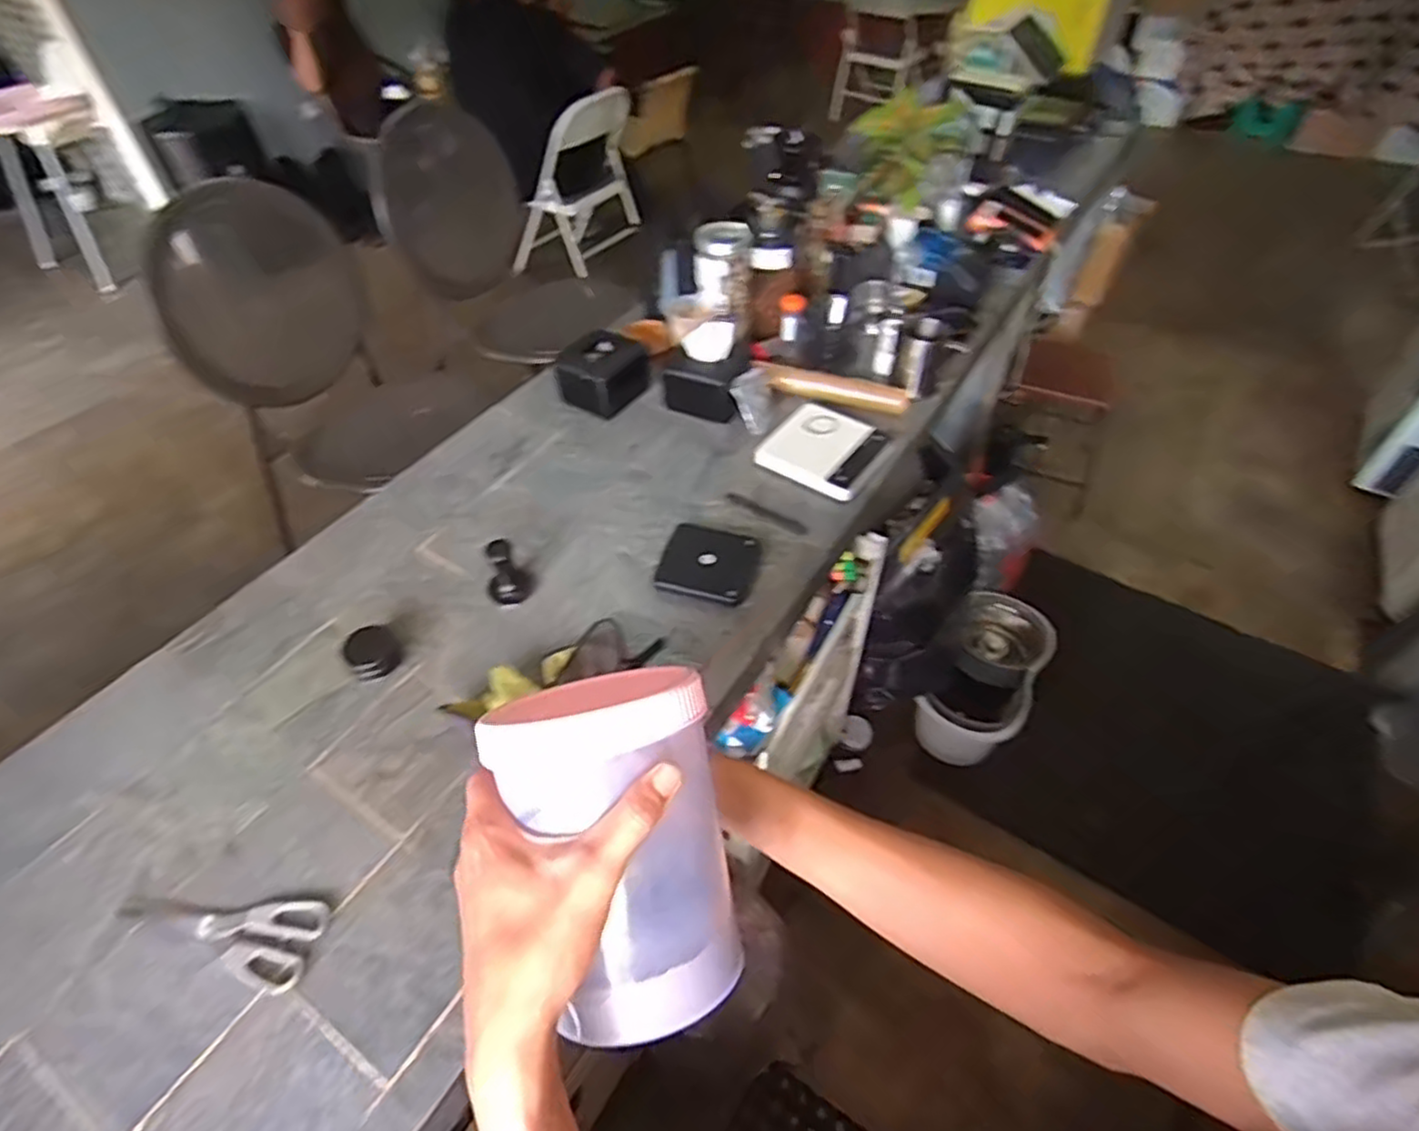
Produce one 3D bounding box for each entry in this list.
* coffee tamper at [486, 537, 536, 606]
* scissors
[{"bbox_3d":[-0.265,0.004,0.934,0.063,0.077,0.054,-19,51,-16],"label":"coffee tamper"},{"bbox_3d":[-0.465,0.339,0.687,0.205,0.008,0.074,11,49,11],"label":"scissors"}]

